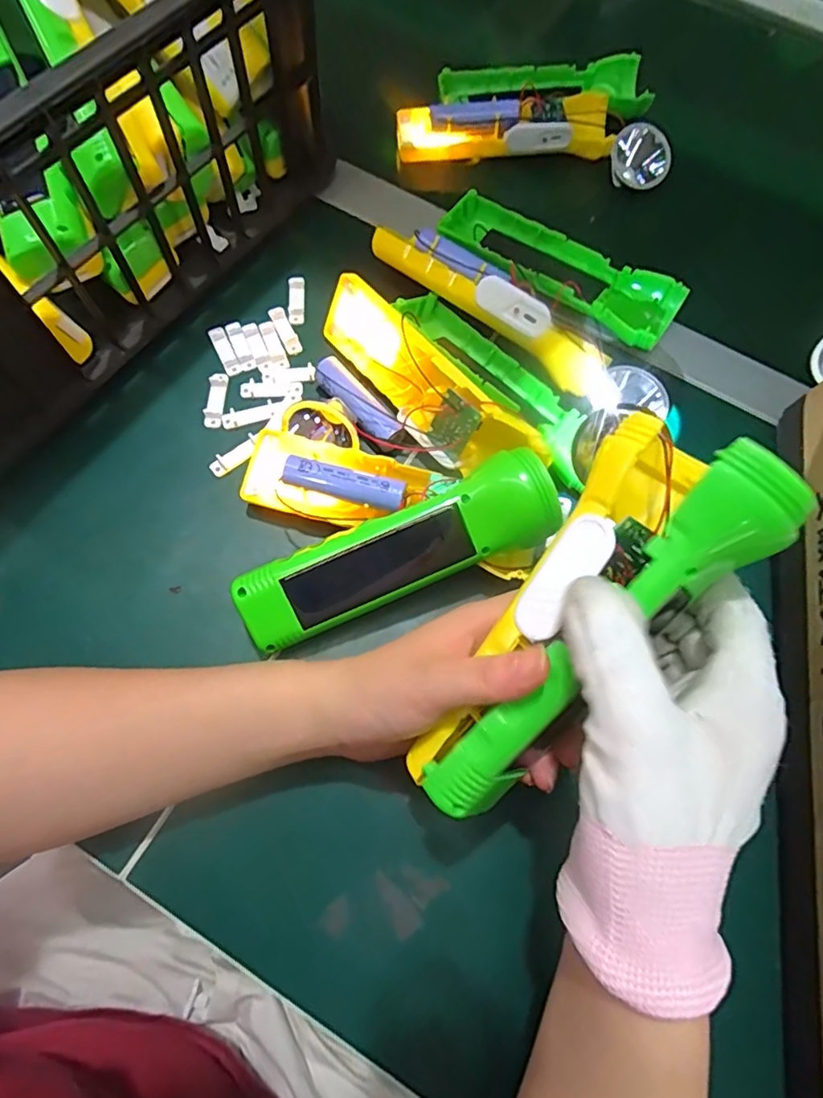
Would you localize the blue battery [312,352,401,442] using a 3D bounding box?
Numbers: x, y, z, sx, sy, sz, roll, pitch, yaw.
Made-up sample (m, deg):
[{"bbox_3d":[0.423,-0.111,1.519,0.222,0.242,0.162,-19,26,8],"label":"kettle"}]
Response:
[{"bbox_3d":[-0.032,-0.085,0.323,0.018,0.020,0.060,-41,77,-16],"label":"blue battery"}]

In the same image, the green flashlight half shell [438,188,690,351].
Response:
[{"bbox_3d":[0.093,-0.183,0.364,0.163,0.022,0.051,34,72,9],"label":"green flashlight half shell"}]

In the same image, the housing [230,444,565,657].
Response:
[{"bbox_3d":[-0.006,0.004,0.281,0.164,0.043,0.048,-23,73,-11],"label":"housing"}]

